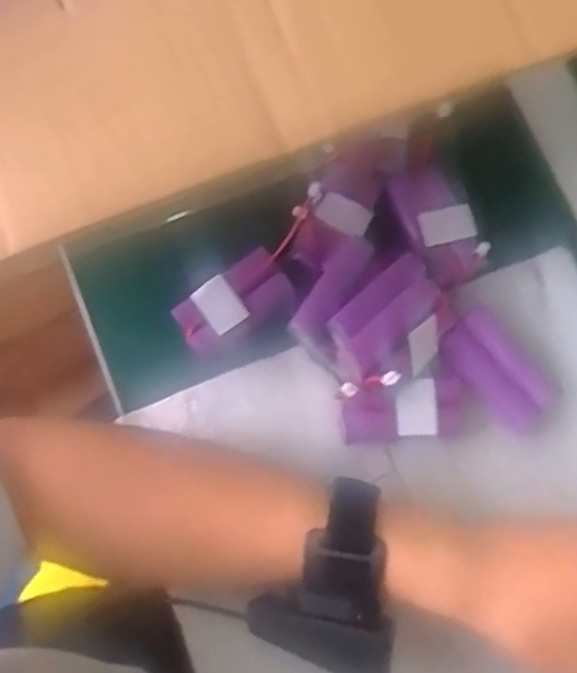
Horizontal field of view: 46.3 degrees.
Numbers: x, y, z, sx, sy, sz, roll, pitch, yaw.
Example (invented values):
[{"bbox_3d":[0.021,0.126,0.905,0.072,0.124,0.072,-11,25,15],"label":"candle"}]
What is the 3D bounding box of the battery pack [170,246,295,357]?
[{"bbox_3d":[-0.031,-0.018,0.382,0.063,0.020,0.033,-33,79,-8],"label":"battery pack"}]

